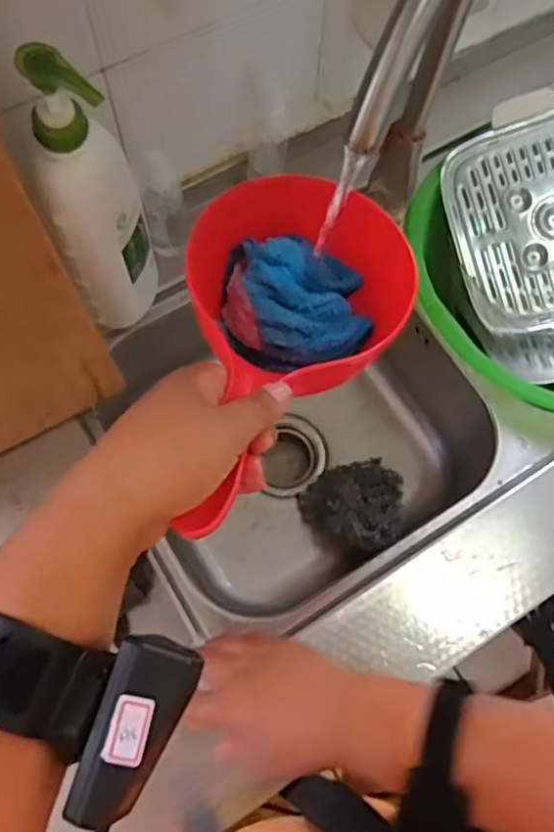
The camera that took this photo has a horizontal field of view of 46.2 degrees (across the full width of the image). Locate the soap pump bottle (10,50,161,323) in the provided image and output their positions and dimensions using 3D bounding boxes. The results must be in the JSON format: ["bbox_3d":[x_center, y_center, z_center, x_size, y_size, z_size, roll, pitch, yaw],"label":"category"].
[{"bbox_3d":[-0.142,-0.165,0.512,0.067,0.258,0.059,-18,73,-8],"label":"soap pump bottle"}]

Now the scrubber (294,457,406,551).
[{"bbox_3d":[0.095,0.101,0.752,0.111,0.081,0.110,1,72,-2],"label":"scrubber"}]

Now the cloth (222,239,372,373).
[{"bbox_3d":[0.014,-0.080,0.451,0.103,0.051,0.081,5,71,-1],"label":"cloth"}]

